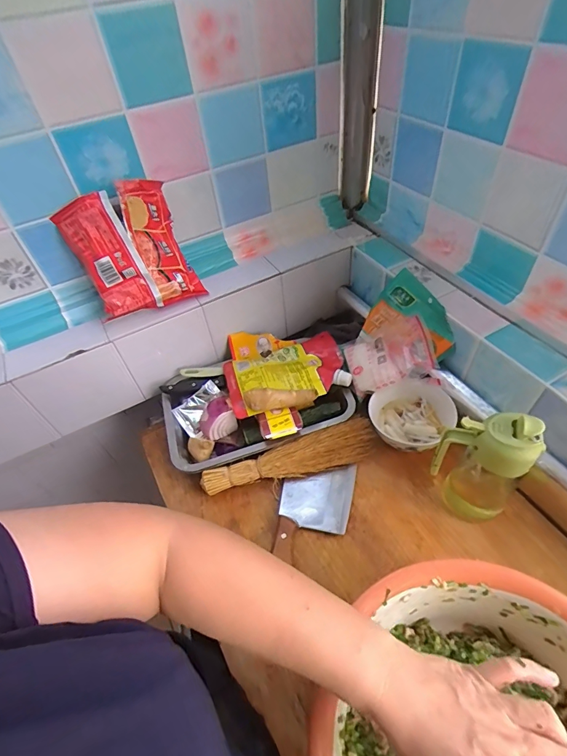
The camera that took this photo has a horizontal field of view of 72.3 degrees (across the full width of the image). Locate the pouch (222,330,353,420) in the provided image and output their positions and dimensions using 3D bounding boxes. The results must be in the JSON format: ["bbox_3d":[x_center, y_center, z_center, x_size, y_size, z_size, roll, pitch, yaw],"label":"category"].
[{"bbox_3d":[0.002,-0.013,0.646,0.197,0.031,0.141,-13,49,-5],"label":"pouch"}]

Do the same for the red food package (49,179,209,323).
[{"bbox_3d":[-0.224,-0.186,0.580,0.156,0.179,0.051,-26,22,-15],"label":"red food package"}]

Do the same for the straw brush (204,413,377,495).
[{"bbox_3d":[0.010,0.122,0.575,0.257,0.056,0.049,-17,50,-8],"label":"straw brush"}]

